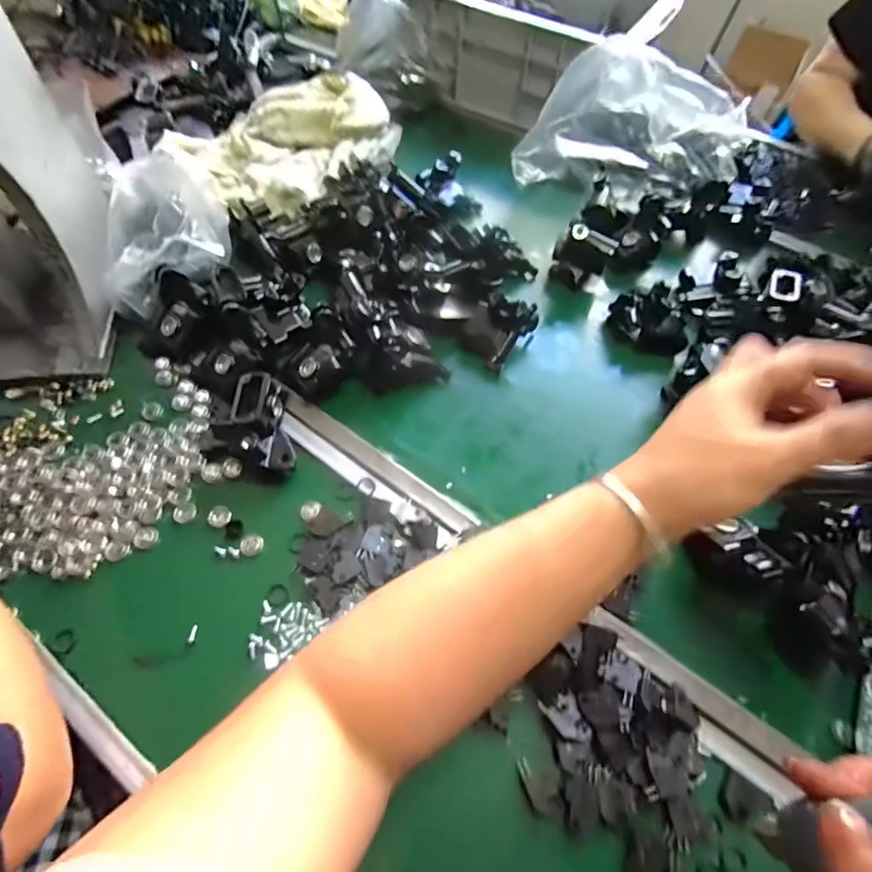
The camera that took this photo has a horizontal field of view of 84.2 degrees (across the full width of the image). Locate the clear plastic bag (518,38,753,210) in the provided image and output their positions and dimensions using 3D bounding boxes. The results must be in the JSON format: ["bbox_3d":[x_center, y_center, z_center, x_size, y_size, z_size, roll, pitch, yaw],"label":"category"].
[{"bbox_3d":[0.288,-0.425,0.665,0.356,0.175,0.118,-6,59,-7],"label":"clear plastic bag"}]

